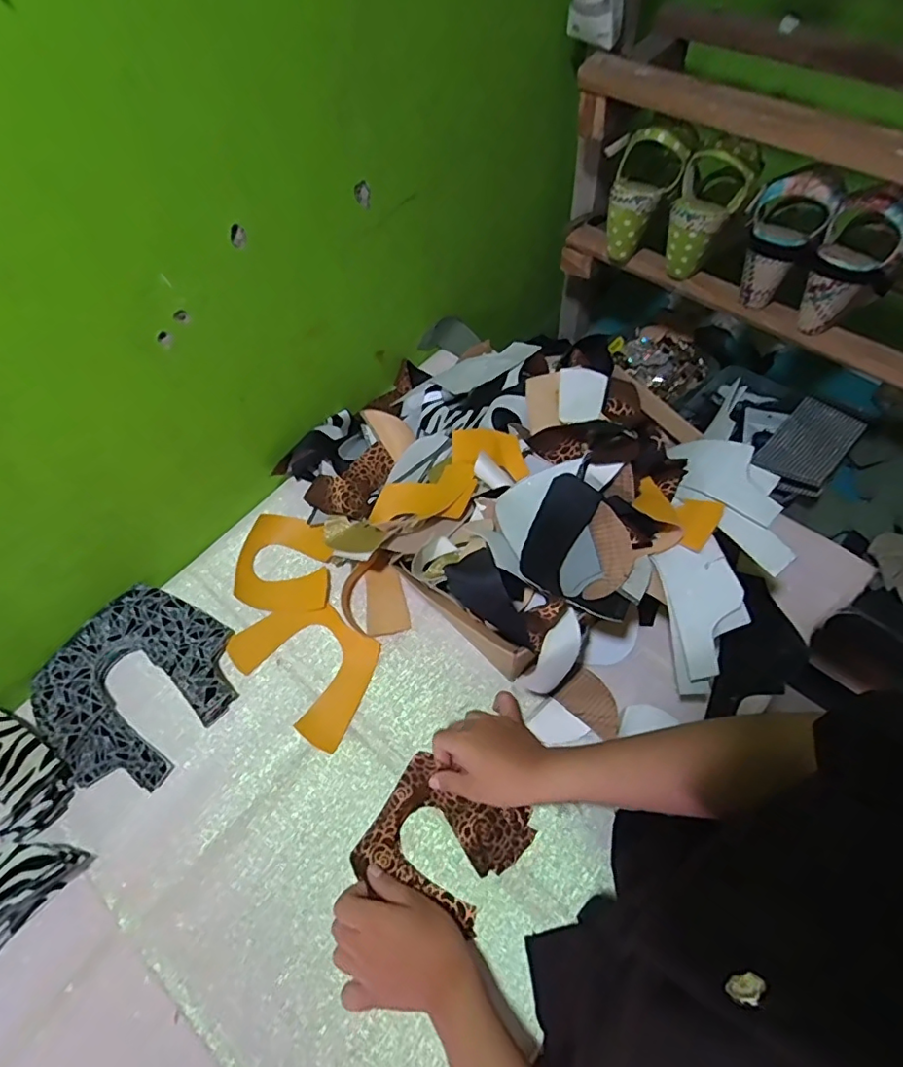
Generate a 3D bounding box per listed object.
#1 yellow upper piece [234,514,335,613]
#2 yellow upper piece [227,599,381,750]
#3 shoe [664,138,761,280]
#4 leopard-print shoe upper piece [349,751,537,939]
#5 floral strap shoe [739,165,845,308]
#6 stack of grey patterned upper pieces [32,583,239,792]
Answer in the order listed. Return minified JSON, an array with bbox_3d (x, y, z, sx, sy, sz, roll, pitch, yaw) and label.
[{"bbox_3d":[-0.201,0.034,0.672,0.112,0.021,0.113,3,61,4],"label":"yellow upper piece"},{"bbox_3d":[-0.157,0.138,0.618,0.169,0.005,0.117,34,68,19],"label":"yellow upper piece"},{"bbox_3d":[0.292,-0.380,0.662,0.081,0.147,0.059,40,42,21],"label":"shoe"},{"bbox_3d":[-0.006,0.287,0.526,0.139,0.022,0.110,23,65,14],"label":"leopard-print shoe upper piece"},{"bbox_3d":[0.370,-0.330,0.630,0.077,0.128,0.067,22,64,16],"label":"floral strap shoe"},{"bbox_3d":[-0.337,0.160,0.605,0.181,0.029,0.188,35,68,19],"label":"stack of grey patterned upper pieces"}]

